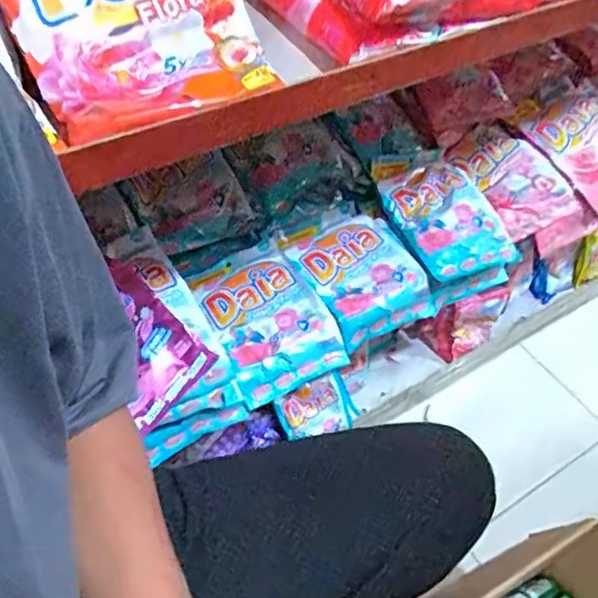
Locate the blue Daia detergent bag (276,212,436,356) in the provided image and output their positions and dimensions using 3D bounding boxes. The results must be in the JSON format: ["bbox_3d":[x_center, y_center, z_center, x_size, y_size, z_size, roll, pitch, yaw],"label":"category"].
[{"bbox_3d":[0.077,-0.036,0.818,0.143,0.059,0.198,-25,55,-21],"label":"blue Daia detergent bag"}]

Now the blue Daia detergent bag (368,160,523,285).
[{"bbox_3d":[0.207,-0.125,0.834,0.143,0.054,0.202,-16,52,-15],"label":"blue Daia detergent bag"}]

